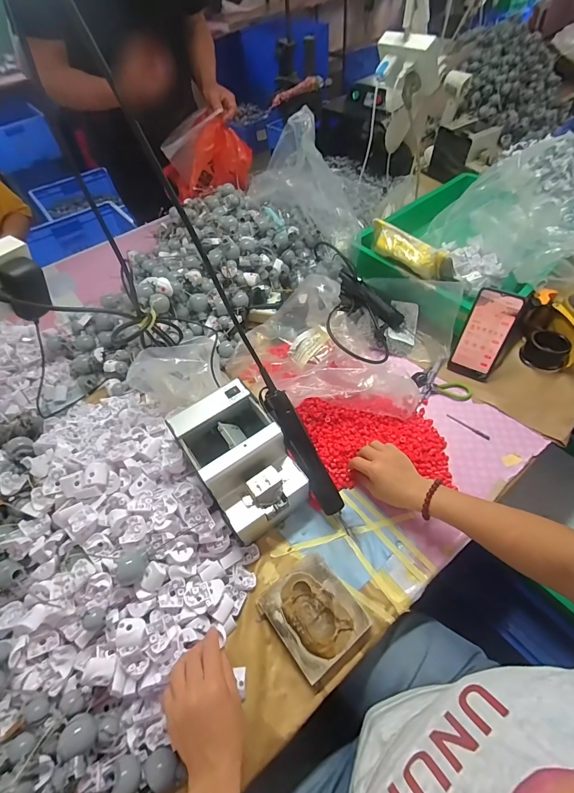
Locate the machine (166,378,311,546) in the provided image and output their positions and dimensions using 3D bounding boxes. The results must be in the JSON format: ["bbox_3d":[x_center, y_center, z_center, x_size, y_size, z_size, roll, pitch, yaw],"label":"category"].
[{"bbox_3d":[-0.066,0.102,0.547,0.122,0.151,0.168,-32,58,-18],"label":"machine"}]

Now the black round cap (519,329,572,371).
[{"bbox_3d":[0.503,-0.090,0.699,0.073,0.038,0.073,-2,54,3],"label":"black round cap"}]

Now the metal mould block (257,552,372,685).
[{"bbox_3d":[0.036,0.288,0.483,0.105,0.030,0.116,-35,59,-20],"label":"metal mould block"}]

